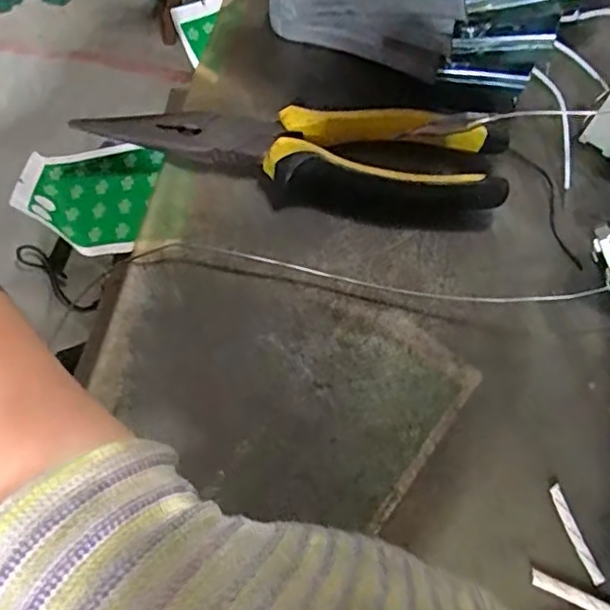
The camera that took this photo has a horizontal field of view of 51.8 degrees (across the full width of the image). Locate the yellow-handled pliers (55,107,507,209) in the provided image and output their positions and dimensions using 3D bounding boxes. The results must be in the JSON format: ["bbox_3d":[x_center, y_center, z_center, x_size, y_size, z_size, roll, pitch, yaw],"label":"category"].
[{"bbox_3d":[-0.003,-0.066,0.284,0.186,0.025,0.039,3,67,-3],"label":"yellow-handled pliers"}]

